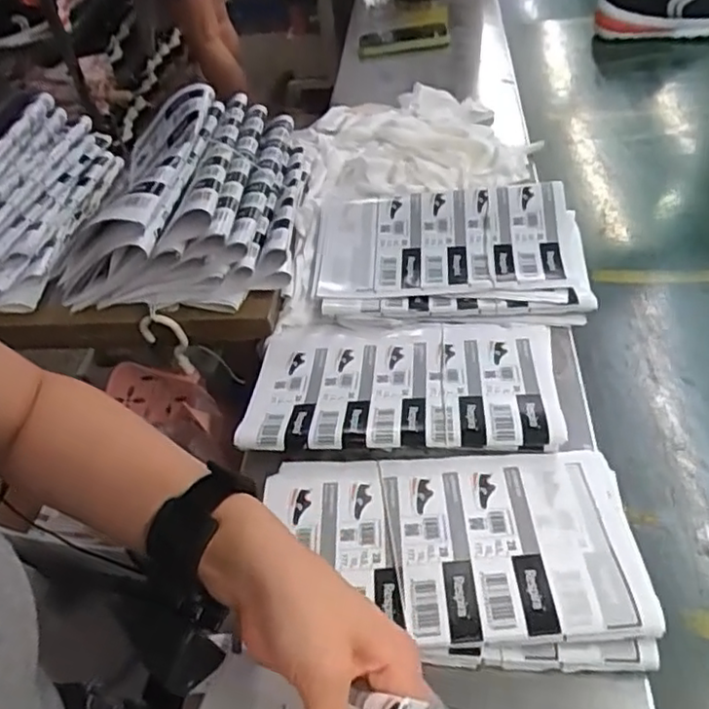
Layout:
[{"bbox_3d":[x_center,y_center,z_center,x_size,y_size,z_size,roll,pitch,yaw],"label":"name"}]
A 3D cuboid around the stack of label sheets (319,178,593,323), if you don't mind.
[{"bbox_3d":[0.089,-0.098,0.634,0.255,0.051,0.171,-1,45,10],"label":"stack of label sheets"}]

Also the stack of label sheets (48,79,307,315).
[{"bbox_3d":[-0.180,-0.162,0.660,0.239,0.099,0.254,-5,45,7],"label":"stack of label sheets"}]

